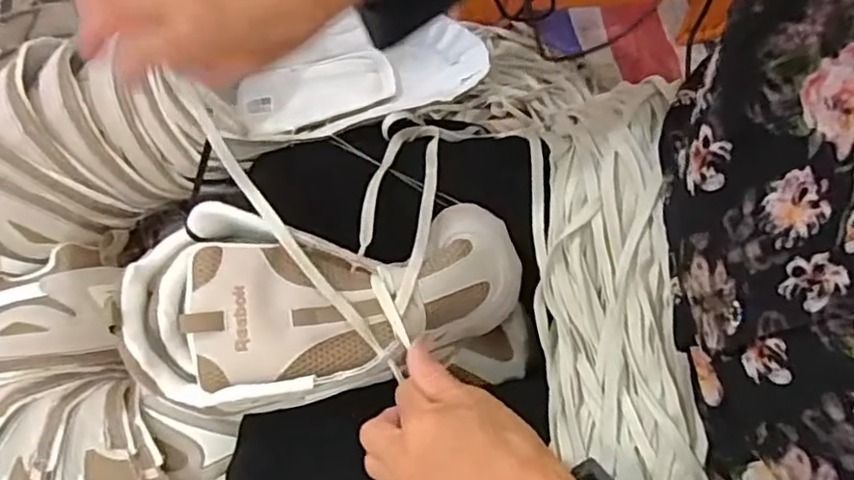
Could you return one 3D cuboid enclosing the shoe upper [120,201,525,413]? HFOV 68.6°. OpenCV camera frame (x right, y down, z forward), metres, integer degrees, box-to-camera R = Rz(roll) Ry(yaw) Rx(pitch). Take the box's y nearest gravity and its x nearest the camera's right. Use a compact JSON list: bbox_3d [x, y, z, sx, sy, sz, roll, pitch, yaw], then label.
[{"bbox_3d":[-0.055,0.044,0.421,0.269,0.083,0.117,-1,75,-15],"label":"shoe upper"}]

